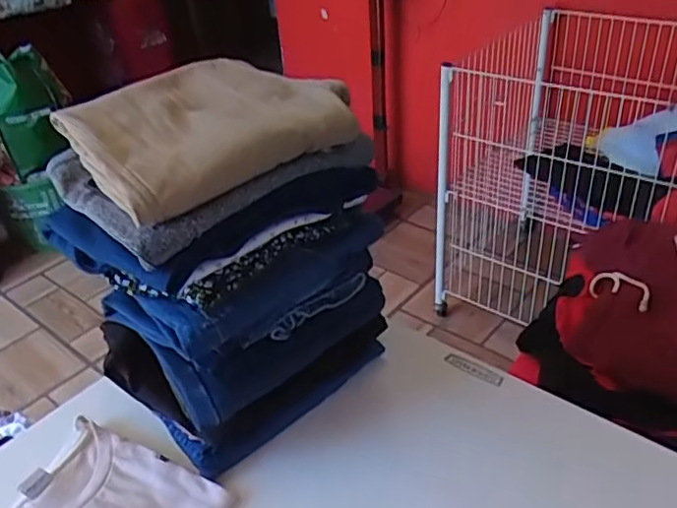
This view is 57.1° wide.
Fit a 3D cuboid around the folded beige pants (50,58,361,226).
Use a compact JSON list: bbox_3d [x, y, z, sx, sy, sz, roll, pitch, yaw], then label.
[{"bbox_3d":[-0.124,-0.124,0.586,0.243,0.039,0.204,-27,40,-29],"label":"folded beige pants"}]

